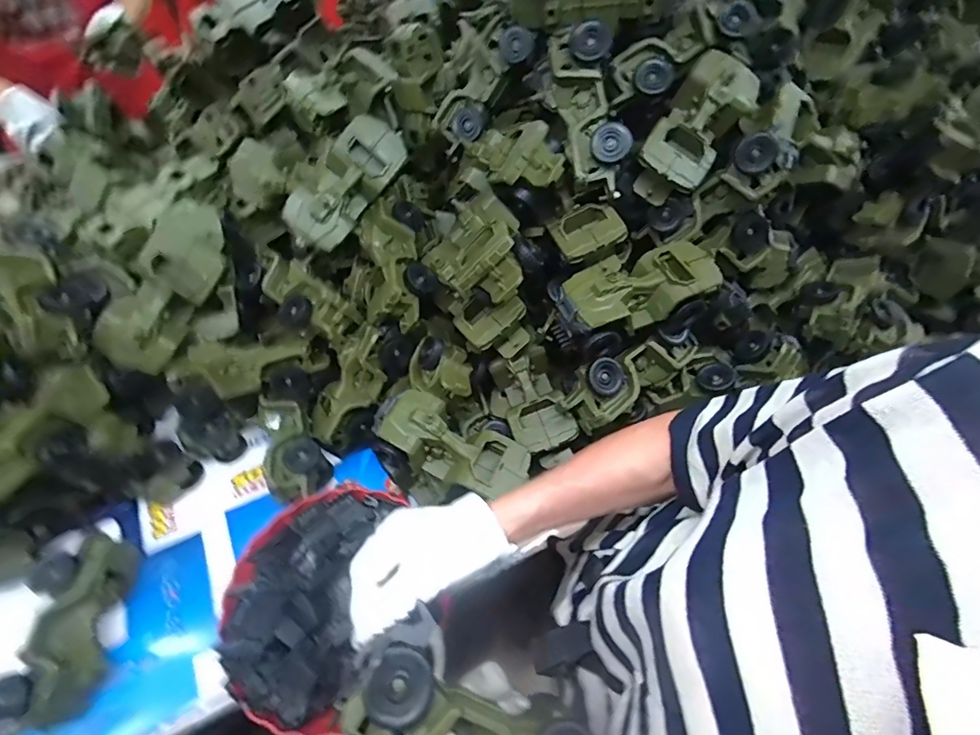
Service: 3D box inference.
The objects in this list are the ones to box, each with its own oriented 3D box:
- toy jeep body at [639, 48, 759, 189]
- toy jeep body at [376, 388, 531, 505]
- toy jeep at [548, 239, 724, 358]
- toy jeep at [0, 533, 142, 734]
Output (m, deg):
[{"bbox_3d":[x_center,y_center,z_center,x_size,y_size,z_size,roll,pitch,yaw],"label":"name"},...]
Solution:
[{"bbox_3d":[0.245,-0.287,0.559,0.085,0.057,0.160,29,81,17],"label":"toy jeep body"},{"bbox_3d":[-0.044,0.093,0.557,0.175,0.064,0.081,23,60,13],"label":"toy jeep body"},{"bbox_3d":[0.165,-0.079,0.549,0.181,0.076,0.078,-17,59,-12],"label":"toy jeep"},{"bbox_3d":[-0.453,0.280,0.519,0.079,0.077,0.185,-5,58,-4],"label":"toy jeep"}]

